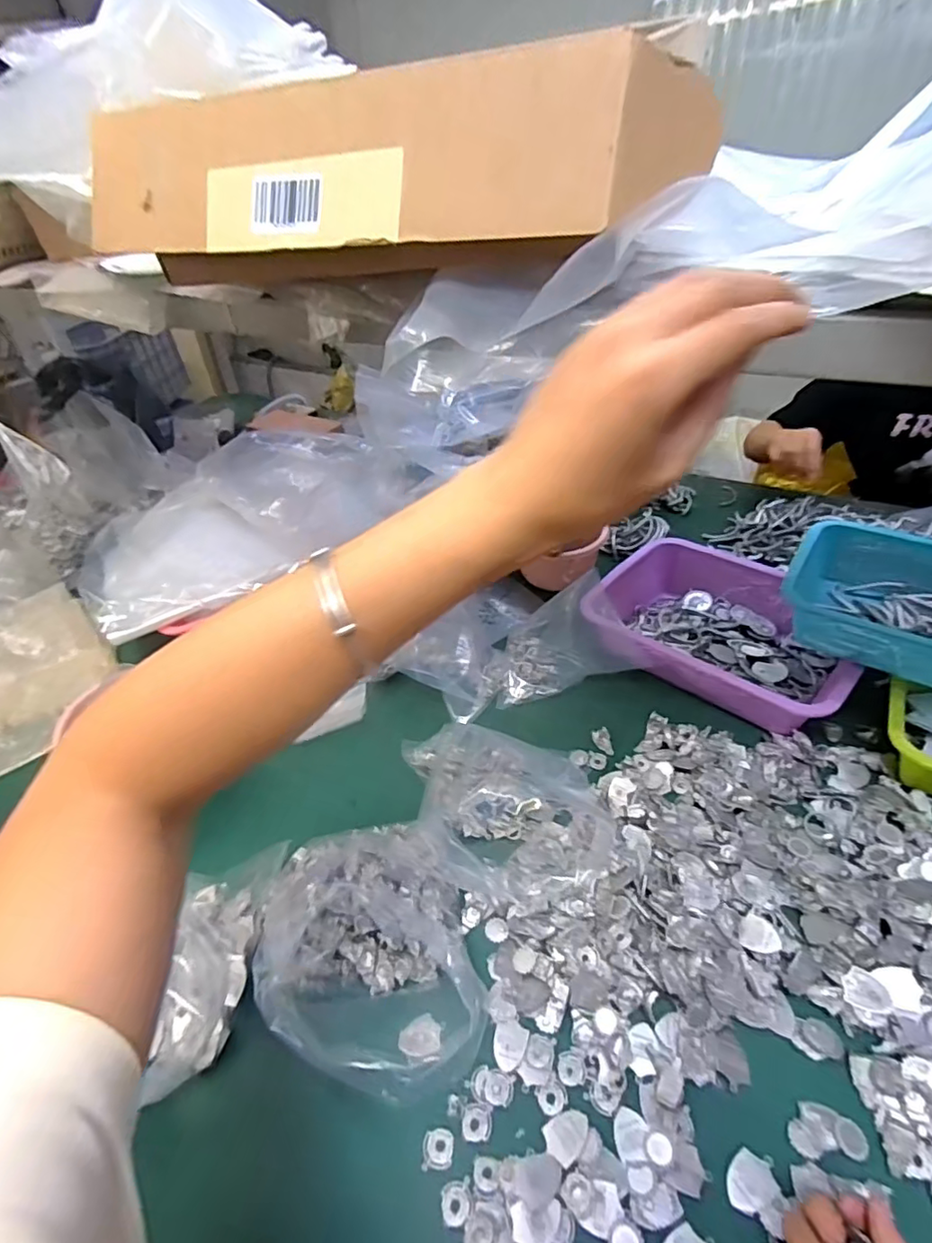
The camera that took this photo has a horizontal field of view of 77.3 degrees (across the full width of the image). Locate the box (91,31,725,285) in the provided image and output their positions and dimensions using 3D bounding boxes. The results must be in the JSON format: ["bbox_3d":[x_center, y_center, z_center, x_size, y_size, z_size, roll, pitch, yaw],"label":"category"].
[{"bbox_3d":[-0.064,-0.251,0.334,0.374,0.087,0.056,11,44,18],"label":"box"}]

